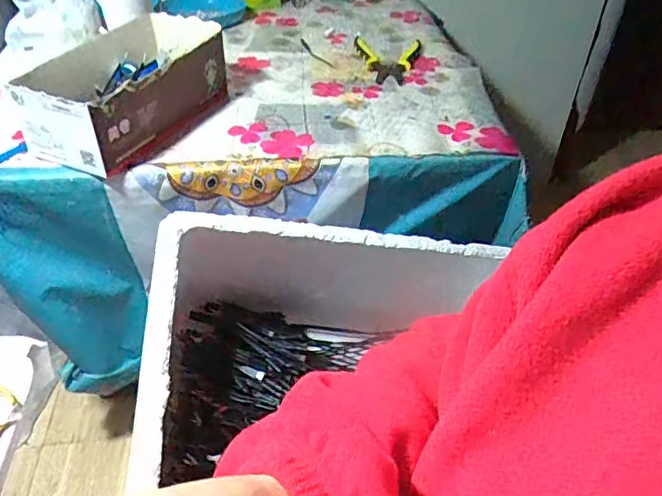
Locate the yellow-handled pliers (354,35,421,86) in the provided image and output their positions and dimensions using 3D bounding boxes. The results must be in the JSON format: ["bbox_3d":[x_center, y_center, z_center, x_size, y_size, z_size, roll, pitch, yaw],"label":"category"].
[{"bbox_3d":[0.089,-0.302,0.902,0.107,0.024,0.134,4,42,3],"label":"yellow-handled pliers"}]

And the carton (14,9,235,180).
[{"bbox_3d":[-0.256,-0.202,0.712,0.129,0.098,0.252,23,46,22],"label":"carton"}]

